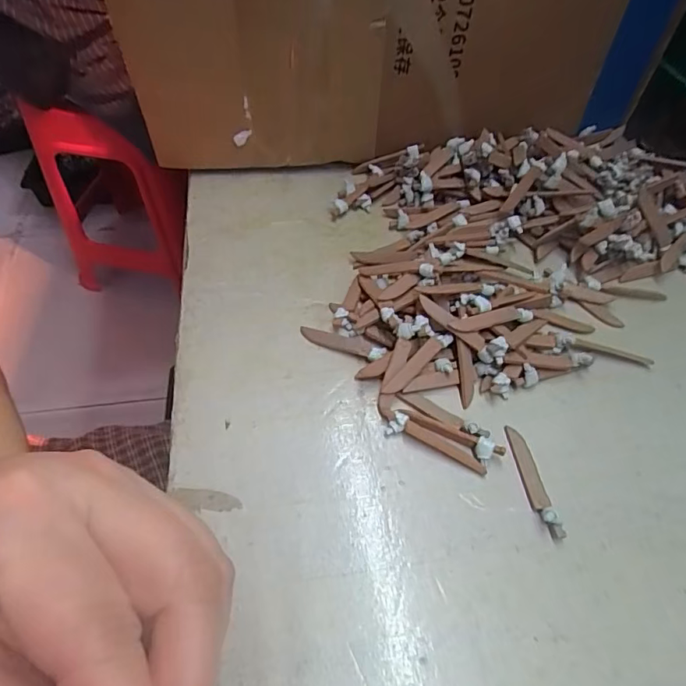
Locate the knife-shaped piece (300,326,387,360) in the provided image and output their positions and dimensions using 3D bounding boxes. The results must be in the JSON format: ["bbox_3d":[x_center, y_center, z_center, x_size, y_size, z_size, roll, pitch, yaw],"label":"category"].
[{"bbox_3d":[0.000,-0.001,0.296,0.054,0.008,0.011,20,55,13],"label":"knife-shaped piece"}]

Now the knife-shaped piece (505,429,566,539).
[{"bbox_3d":[0.094,0.067,0.246,0.010,0.012,0.058,-6,53,-6],"label":"knife-shaped piece"}]

